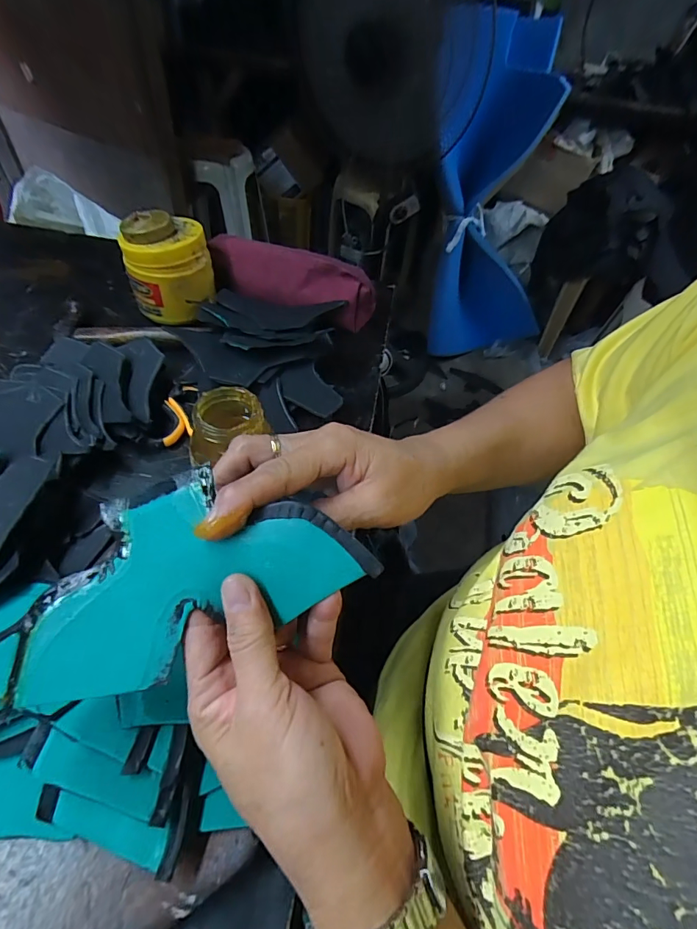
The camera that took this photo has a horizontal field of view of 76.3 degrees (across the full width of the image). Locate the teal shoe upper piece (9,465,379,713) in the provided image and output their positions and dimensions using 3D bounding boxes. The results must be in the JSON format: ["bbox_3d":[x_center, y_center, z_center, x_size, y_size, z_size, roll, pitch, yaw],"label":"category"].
[{"bbox_3d":[-0.078,0.048,0.214,0.157,0.012,0.083,-25,72,-5],"label":"teal shoe upper piece"}]

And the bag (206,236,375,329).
[{"bbox_3d":[-0.075,-0.222,0.548,0.211,0.066,0.058,17,51,8],"label":"bag"}]

